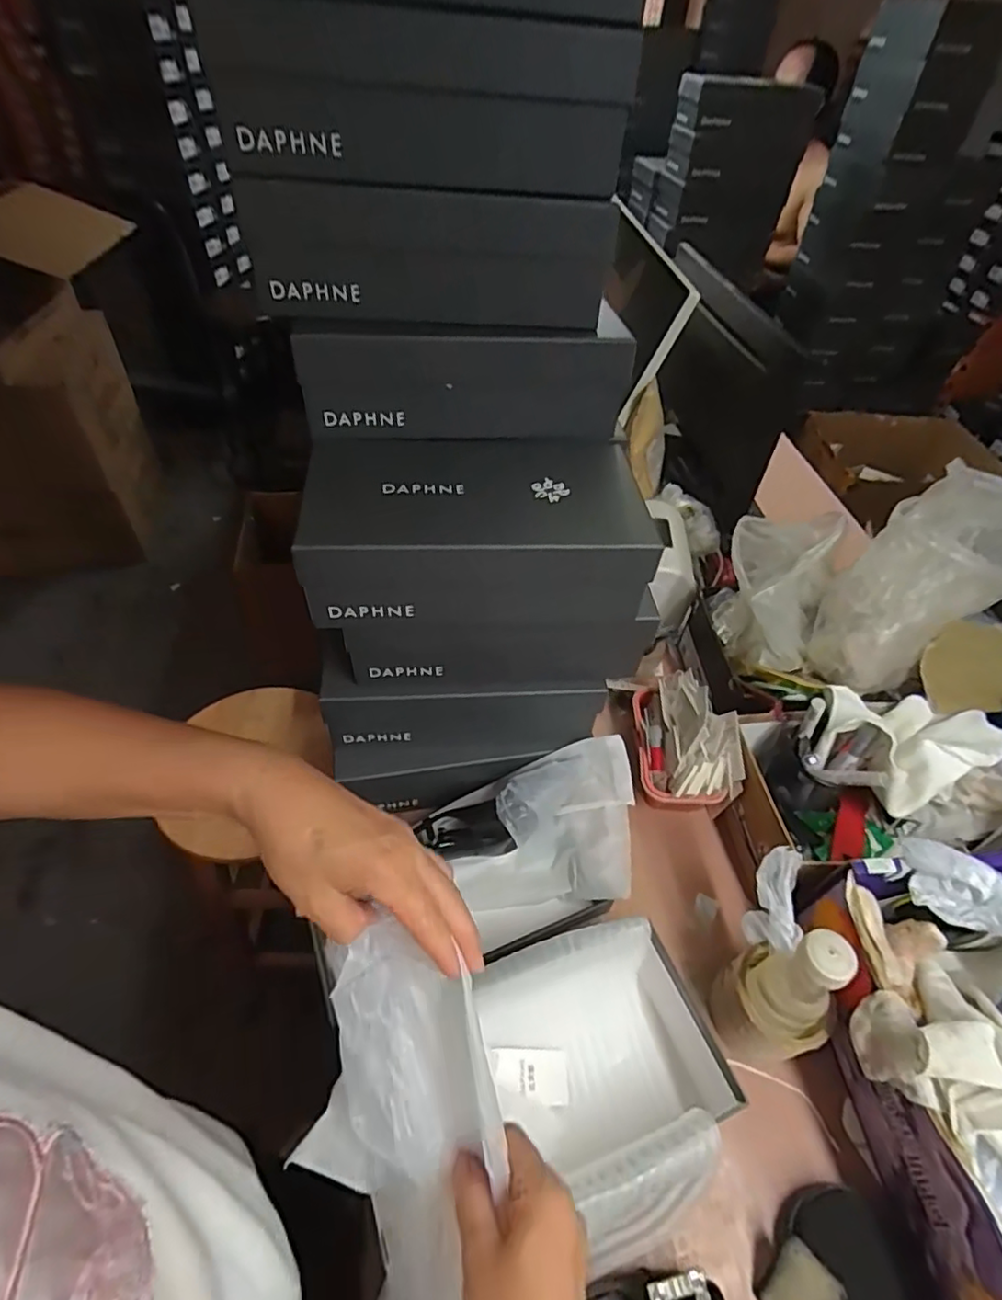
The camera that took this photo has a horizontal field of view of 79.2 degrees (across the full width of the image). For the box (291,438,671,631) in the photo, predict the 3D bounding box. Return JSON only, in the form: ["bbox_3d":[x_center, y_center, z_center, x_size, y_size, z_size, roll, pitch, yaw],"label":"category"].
[{"bbox_3d":[-0.024,-0.110,0.568,0.296,0.103,0.159,-2,47,-6],"label":"box"}]

